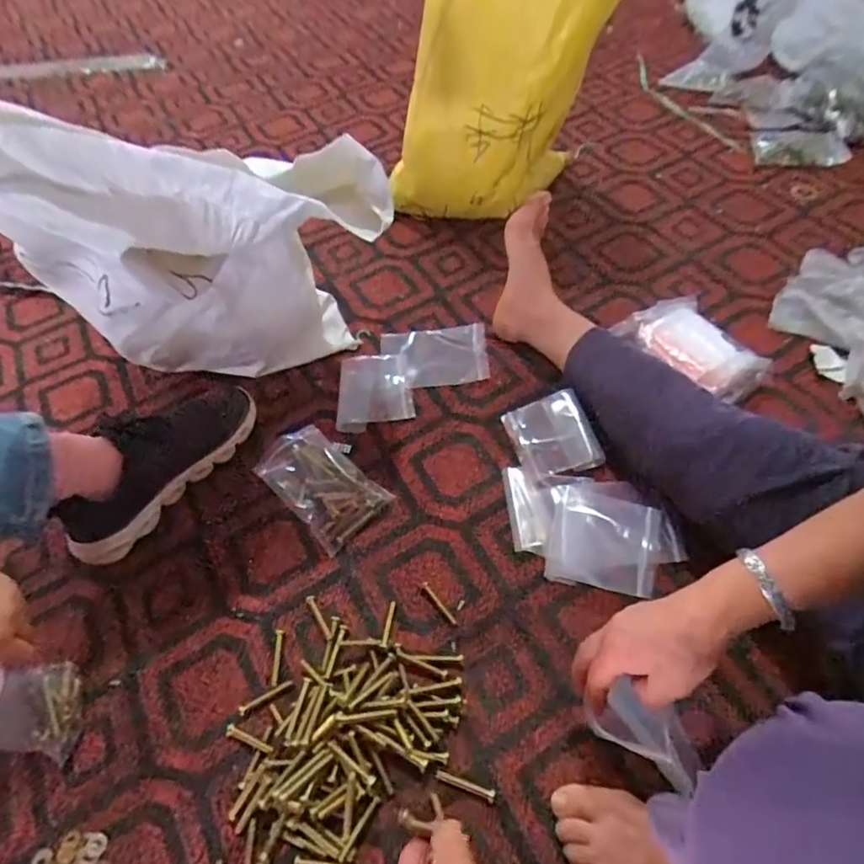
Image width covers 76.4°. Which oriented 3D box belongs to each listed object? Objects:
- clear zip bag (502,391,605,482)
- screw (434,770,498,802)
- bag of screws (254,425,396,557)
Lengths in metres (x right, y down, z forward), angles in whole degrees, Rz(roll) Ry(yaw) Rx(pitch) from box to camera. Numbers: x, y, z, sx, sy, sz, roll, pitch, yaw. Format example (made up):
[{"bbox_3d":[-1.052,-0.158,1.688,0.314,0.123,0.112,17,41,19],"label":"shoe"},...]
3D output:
[{"bbox_3d":[0.146,0.003,0.667,0.090,0.028,0.105,-14,56,-5],"label":"clear zip bag"},{"bbox_3d":[0.029,0.311,0.483,0.053,0.004,0.010,13,58,13],"label":"screw"},{"bbox_3d":[-0.132,0.060,0.650,0.090,0.033,0.146,-40,62,-21],"label":"bag of screws"}]

